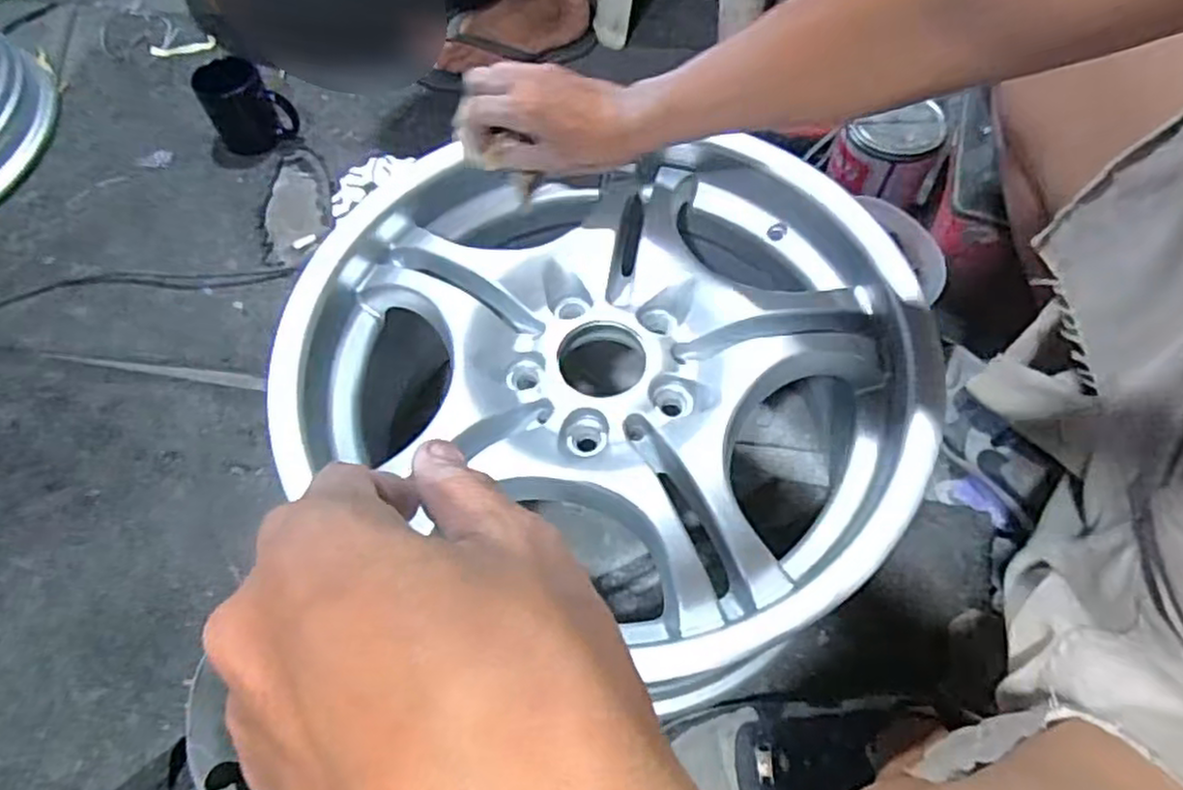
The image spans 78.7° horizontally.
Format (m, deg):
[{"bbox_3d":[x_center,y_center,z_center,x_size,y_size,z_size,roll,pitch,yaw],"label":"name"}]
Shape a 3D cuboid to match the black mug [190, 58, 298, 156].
[{"bbox_3d":[-0.428,-0.358,0.892,0.088,0.088,0.076,-40,69,-18],"label":"black mug"}]

